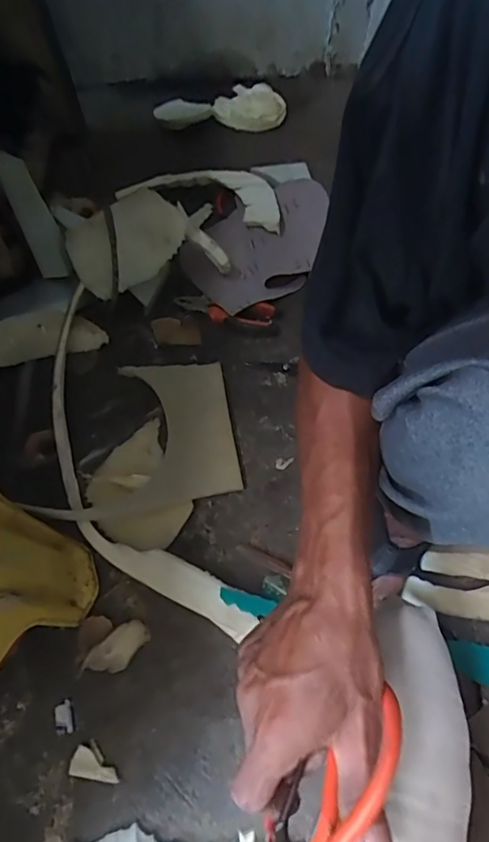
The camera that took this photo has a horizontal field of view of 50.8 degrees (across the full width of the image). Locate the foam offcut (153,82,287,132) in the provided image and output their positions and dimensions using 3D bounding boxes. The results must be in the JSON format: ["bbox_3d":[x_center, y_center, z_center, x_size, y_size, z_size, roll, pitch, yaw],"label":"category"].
[{"bbox_3d":[-0.048,-0.647,1.070,0.299,0.029,0.137,-22,64,-24],"label":"foam offcut"}]

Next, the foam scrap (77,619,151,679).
[{"bbox_3d":[-0.143,0.254,0.569,0.036,0.021,0.076,41,71,19],"label":"foam scrap"}]

